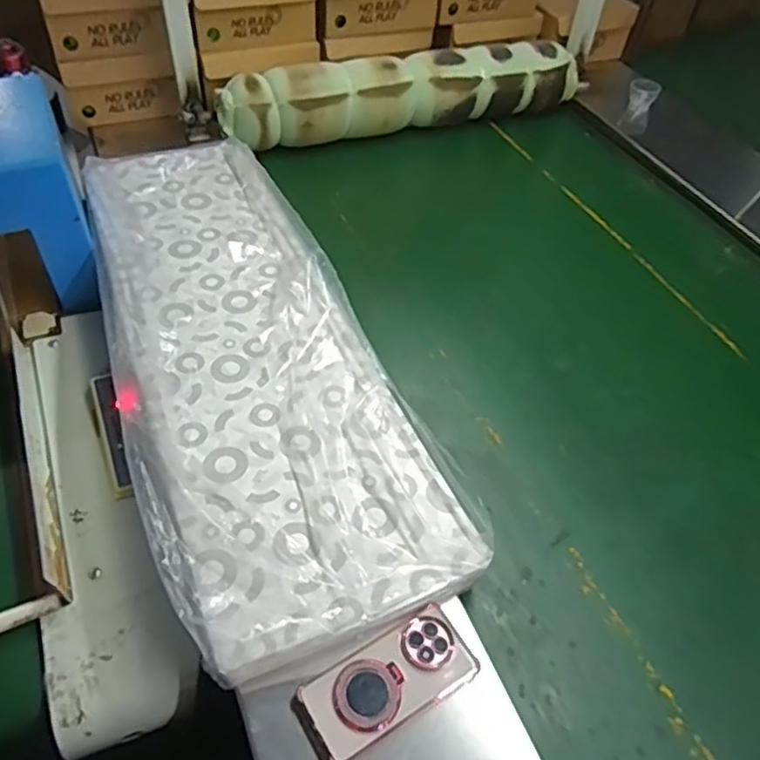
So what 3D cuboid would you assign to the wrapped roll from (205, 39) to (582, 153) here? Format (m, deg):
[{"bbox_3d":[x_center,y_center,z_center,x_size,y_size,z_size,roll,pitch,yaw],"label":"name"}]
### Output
[{"bbox_3d":[0.072,-0.584,1.325,0.795,0.145,0.129,-18,53,-21],"label":"wrapped roll"}]

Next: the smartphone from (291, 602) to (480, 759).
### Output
[{"bbox_3d":[0.007,0.284,0.600,0.167,0.017,0.076,-24,55,-24],"label":"smartphone"}]

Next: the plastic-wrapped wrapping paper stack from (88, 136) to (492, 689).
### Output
[{"bbox_3d":[-0.206,-0.073,0.866,0.319,0.039,0.889,-17,53,-20],"label":"plastic-wrapped wrapping paper stack"}]

